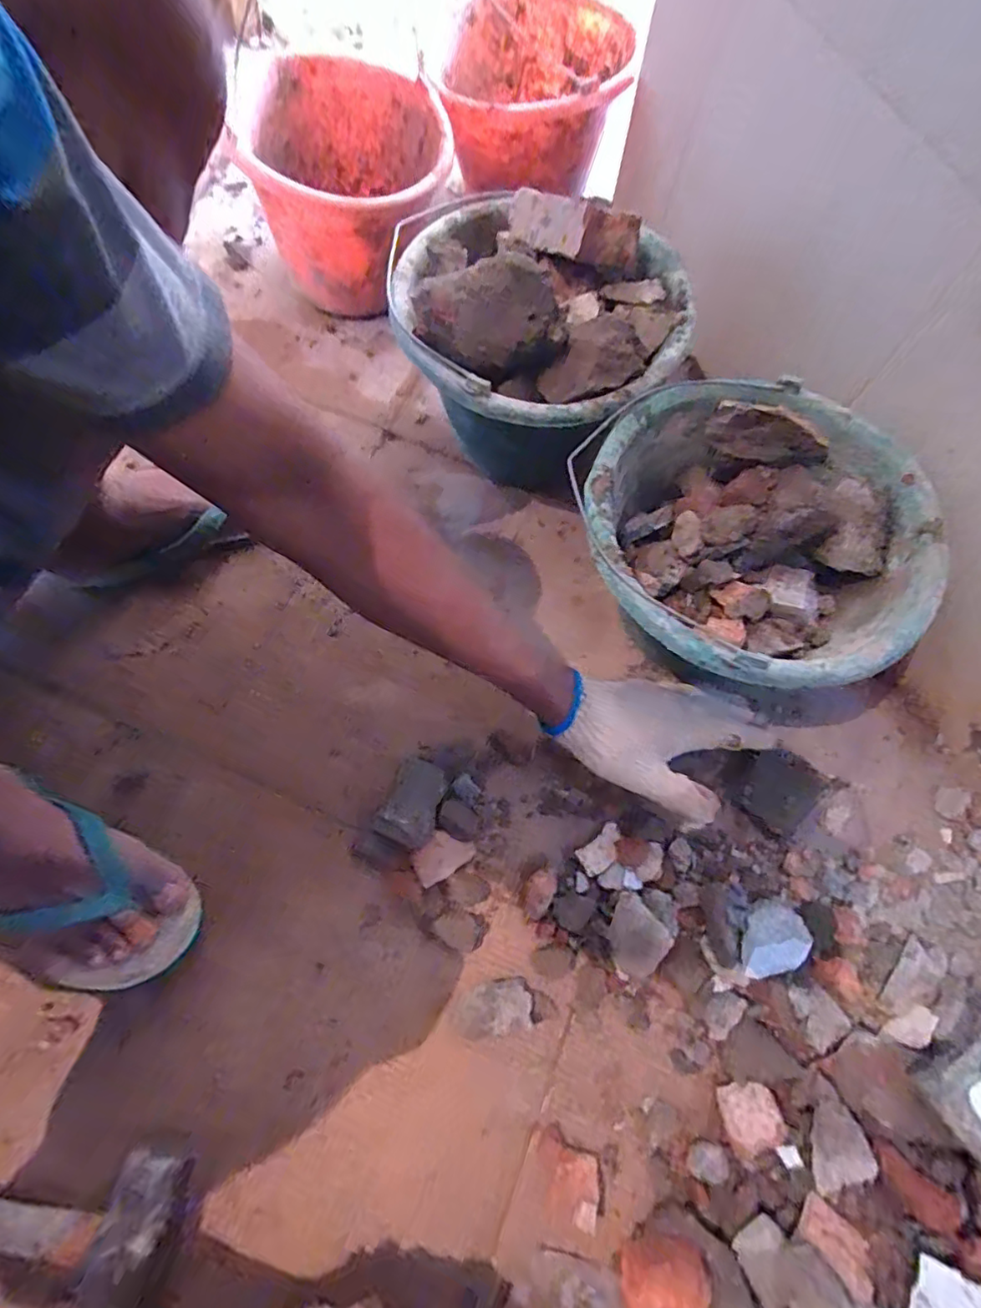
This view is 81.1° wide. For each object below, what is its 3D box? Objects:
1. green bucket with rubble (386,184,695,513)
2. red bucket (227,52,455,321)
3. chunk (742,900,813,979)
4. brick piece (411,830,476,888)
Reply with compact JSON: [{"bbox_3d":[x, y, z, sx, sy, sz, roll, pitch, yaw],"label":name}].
[{"bbox_3d":[0.036,-0.287,0.559,0.261,0.223,0.241,24,72,6],"label":"green bucket with rubble"},{"bbox_3d":[-0.150,-0.515,0.656,0.206,0.163,0.223,-4,71,-3],"label":"red bucket"},{"bbox_3d":[0.230,0.231,0.468,0.061,0.027,0.052,-7,71,-4],"label":"chunk"},{"bbox_3d":[-0.043,0.177,0.502,0.052,0.014,0.035,-36,76,-13],"label":"brick piece"}]

